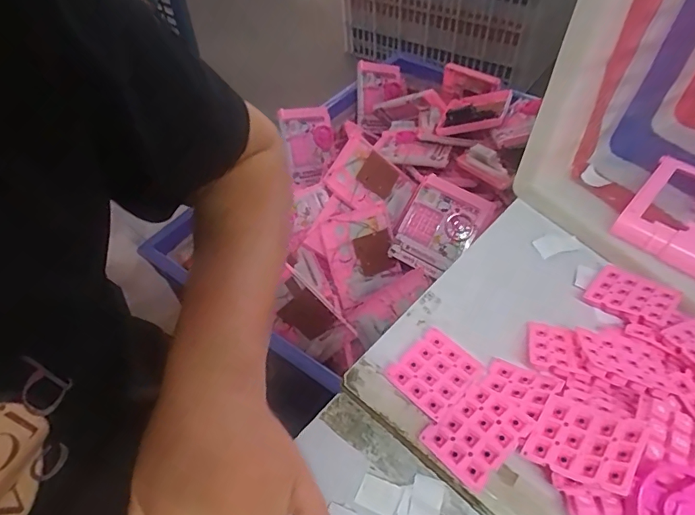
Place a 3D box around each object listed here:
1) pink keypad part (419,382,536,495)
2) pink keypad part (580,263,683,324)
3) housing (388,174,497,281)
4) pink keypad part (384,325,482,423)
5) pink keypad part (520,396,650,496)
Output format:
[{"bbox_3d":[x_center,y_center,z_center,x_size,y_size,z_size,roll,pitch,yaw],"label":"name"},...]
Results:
[{"bbox_3d":[0.085,0.116,0.306,0.058,0.004,0.047,-40,42,-15],"label":"pink keypad part"},{"bbox_3d":[0.234,0.031,0.381,0.047,0.005,0.059,-35,44,-30],"label":"pink keypad part"},{"bbox_3d":[0.158,-0.051,0.811,0.128,0.019,0.162,32,92,22],"label":"housing"},{"bbox_3d":[0.065,0.087,0.348,0.057,0.012,0.051,-38,59,-25],"label":"pink keypad part"},{"bbox_3d":[0.143,0.111,0.279,0.057,0.005,0.050,8,41,48],"label":"pink keypad part"}]

